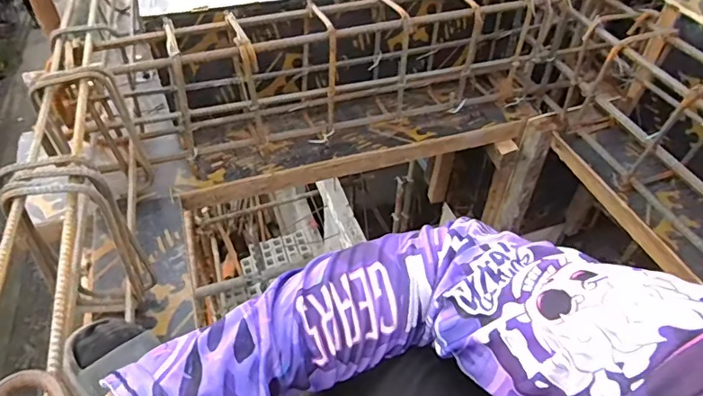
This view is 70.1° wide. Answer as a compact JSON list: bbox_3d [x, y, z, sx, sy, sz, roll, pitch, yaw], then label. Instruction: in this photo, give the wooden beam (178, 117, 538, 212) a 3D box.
[{"bbox_3d":[0.057,-0.080,1.117,0.816,0.056,0.029,-15,46,-17],"label":"wooden beam"}]

